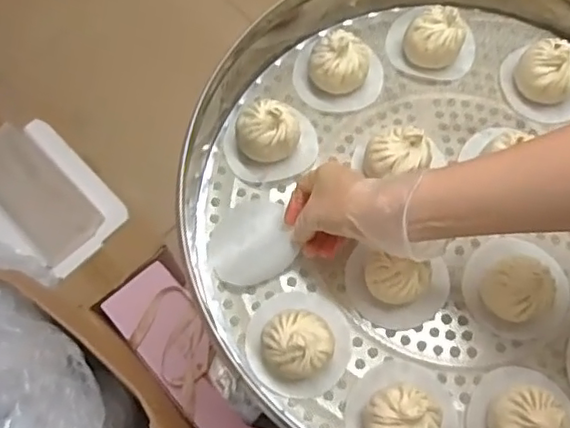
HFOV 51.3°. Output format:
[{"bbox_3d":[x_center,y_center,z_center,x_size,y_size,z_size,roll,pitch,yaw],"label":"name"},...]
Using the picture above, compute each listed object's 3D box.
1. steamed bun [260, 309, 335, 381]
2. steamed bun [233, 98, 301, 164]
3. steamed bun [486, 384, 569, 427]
[{"bbox_3d":[0.010,0.115,0.521,0.061,0.059,0.057,0,70,1],"label":"steamed bun"},{"bbox_3d":[-0.017,-0.084,0.583,0.061,0.050,0.045,-9,70,-2],"label":"steamed bun"},{"bbox_3d":[0.203,0.171,0.492,0.057,0.065,0.061,0,70,1],"label":"steamed bun"}]

